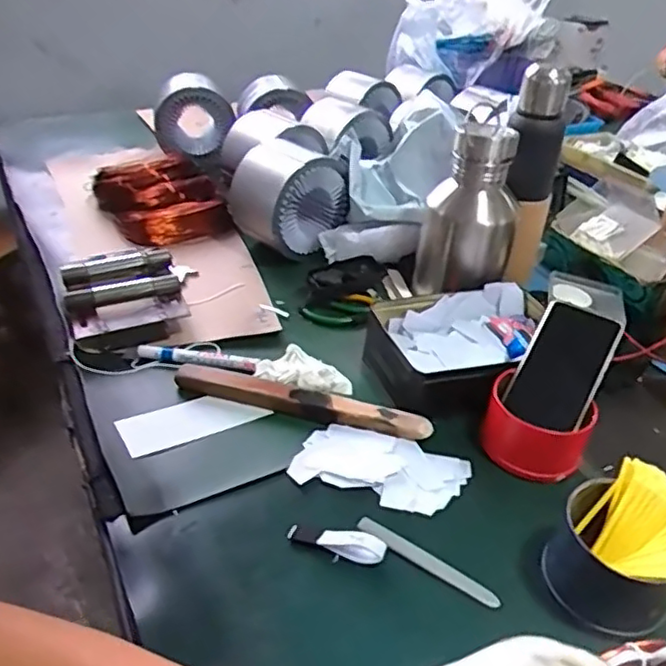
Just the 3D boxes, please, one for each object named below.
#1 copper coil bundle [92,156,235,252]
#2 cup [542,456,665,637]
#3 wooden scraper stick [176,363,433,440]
[{"bbox_3d":[-0.288,-0.223,1.069,0.179,0.074,0.211,-17,38,-25],"label":"copper coil bundle"},{"bbox_3d":[0.232,0.169,0.508,0.104,0.079,0.099,1,34,-1],"label":"cup"},{"bbox_3d":[-0.037,0.072,0.680,0.279,0.018,0.040,11,36,14],"label":"wooden scraper stick"}]

